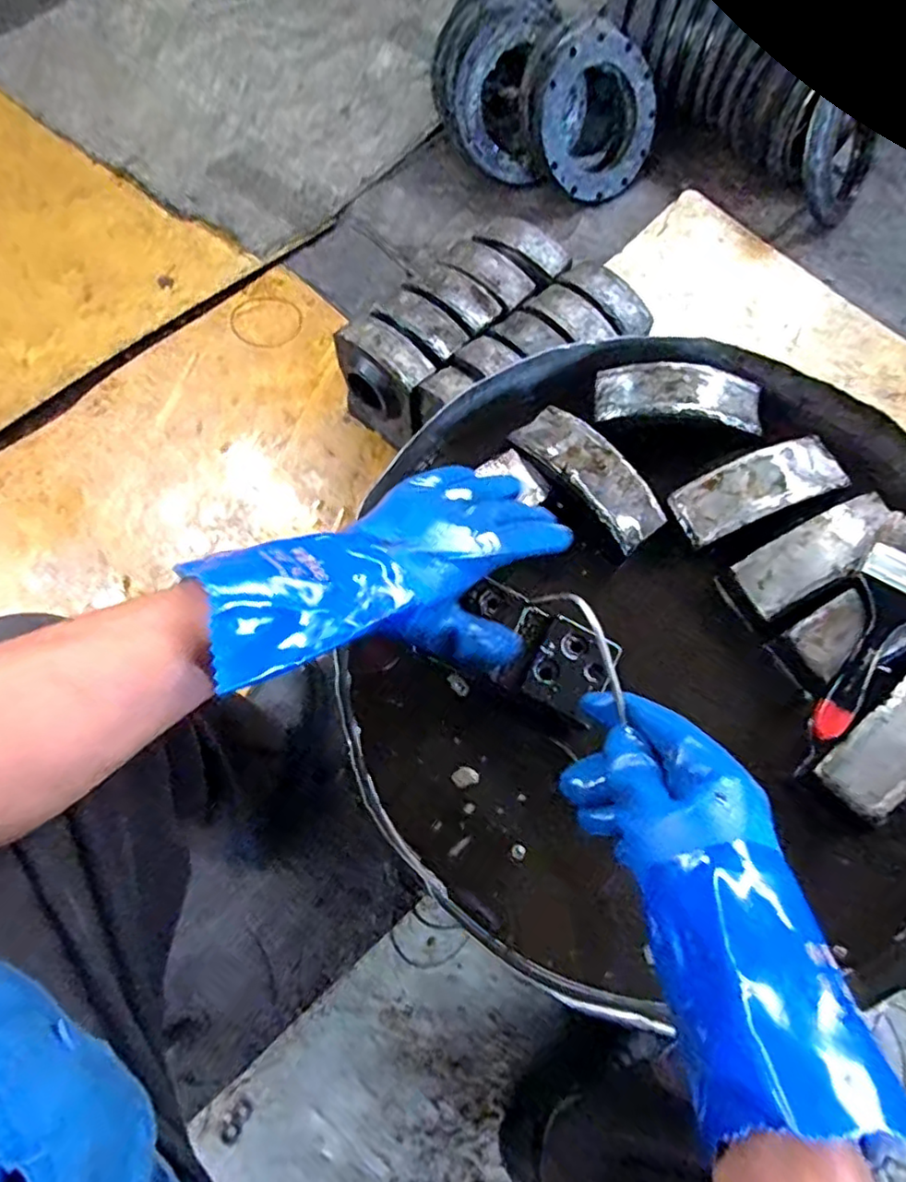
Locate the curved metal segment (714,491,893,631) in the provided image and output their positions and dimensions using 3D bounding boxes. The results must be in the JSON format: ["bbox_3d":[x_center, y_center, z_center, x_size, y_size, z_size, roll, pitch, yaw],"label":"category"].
[{"bbox_3d":[0.326,-0.032,0.566,0.164,0.044,0.066,-35,74,3],"label":"curved metal segment"}]

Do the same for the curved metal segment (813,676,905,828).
[{"bbox_3d":[0.364,0.109,0.500,0.159,0.027,0.056,-39,74,-13],"label":"curved metal segment"}]

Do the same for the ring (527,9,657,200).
[{"bbox_3d":[0.262,-0.911,1.209,0.242,0.285,0.068,-46,37,11],"label":"ring"}]

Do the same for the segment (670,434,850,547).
[{"bbox_3d":[0.284,-0.097,0.581,0.160,0.030,0.062,-22,70,-8],"label":"segment"}]

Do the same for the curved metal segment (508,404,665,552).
[{"bbox_3d":[0.129,-0.111,0.591,0.062,0.030,0.156,-41,74,-14],"label":"curved metal segment"}]

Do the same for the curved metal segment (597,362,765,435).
[{"bbox_3d":[0.221,-0.193,0.612,0.156,0.027,0.065,3,69,2],"label":"curved metal segment"}]

